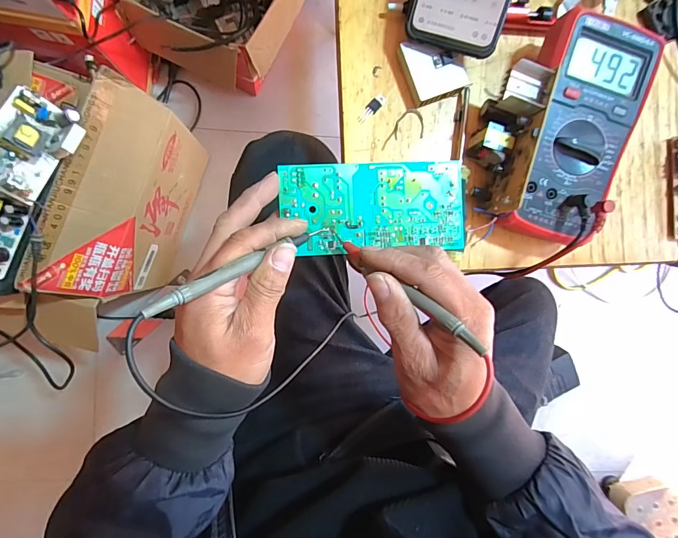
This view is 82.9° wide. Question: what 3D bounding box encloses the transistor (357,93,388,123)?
[{"bbox_3d":[0.030,-0.144,0.345,0.011,0.004,0.031,40,87,-5],"label":"transistor"}]

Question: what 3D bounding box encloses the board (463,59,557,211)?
[{"bbox_3d":[0.137,-0.106,0.328,0.033,0.060,0.113,13,89,-5],"label":"board"}]

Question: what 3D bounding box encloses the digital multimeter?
[{"bbox_3d":[0.201,-0.116,0.335,0.087,0.057,0.182,17,89,-5],"label":"digital multimeter"}]

